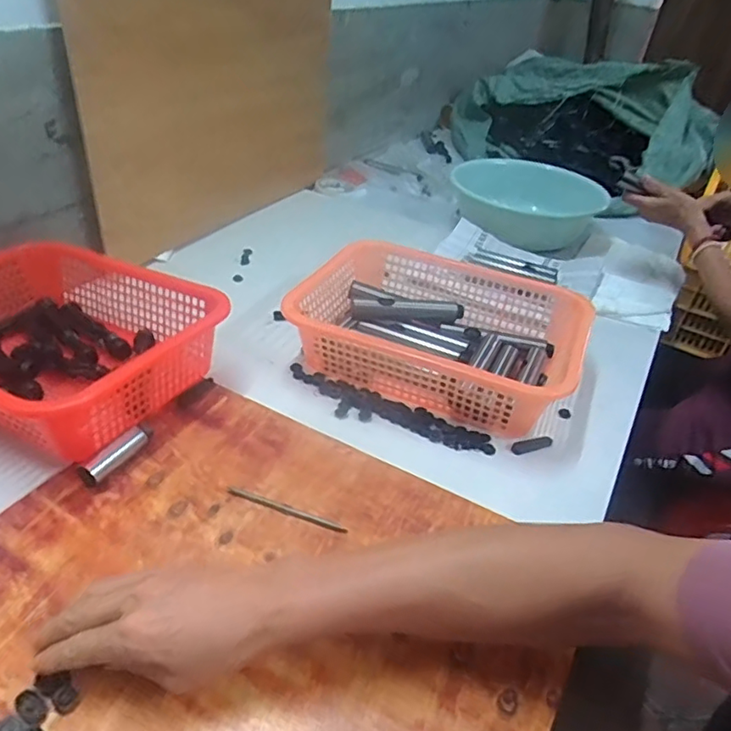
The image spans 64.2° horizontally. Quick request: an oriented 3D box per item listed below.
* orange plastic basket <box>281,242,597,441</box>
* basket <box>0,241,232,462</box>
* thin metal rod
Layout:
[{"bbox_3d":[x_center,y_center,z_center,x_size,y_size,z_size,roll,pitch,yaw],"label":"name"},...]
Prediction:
[{"bbox_3d":[0.095,-0.046,0.733,0.315,0.091,0.253,16,36,16],"label":"orange plastic basket"},{"bbox_3d":[-0.350,-0.028,0.643,0.321,0.096,0.245,20,38,21],"label":"basket"},{"bbox_3d":[-0.072,0.129,0.526,0.115,0.004,0.009,15,36,14],"label":"thin metal rod"}]

